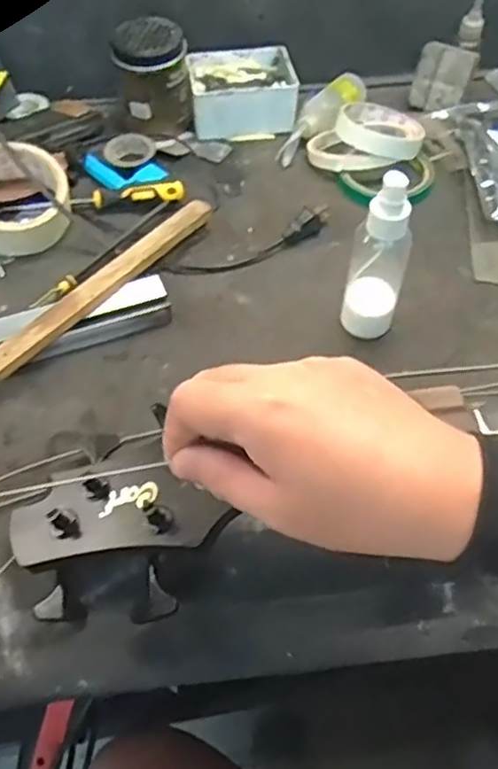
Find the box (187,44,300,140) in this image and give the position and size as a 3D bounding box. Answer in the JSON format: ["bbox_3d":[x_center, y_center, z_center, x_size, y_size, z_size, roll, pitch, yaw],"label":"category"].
[{"bbox_3d":[-0.007,-0.294,0.682,0.103,0.039,0.083,-5,54,-3],"label":"box"}]

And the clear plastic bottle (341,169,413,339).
[{"bbox_3d":[0.093,-0.089,0.487,0.039,0.136,0.035,11,55,8],"label":"clear plastic bottle"}]

